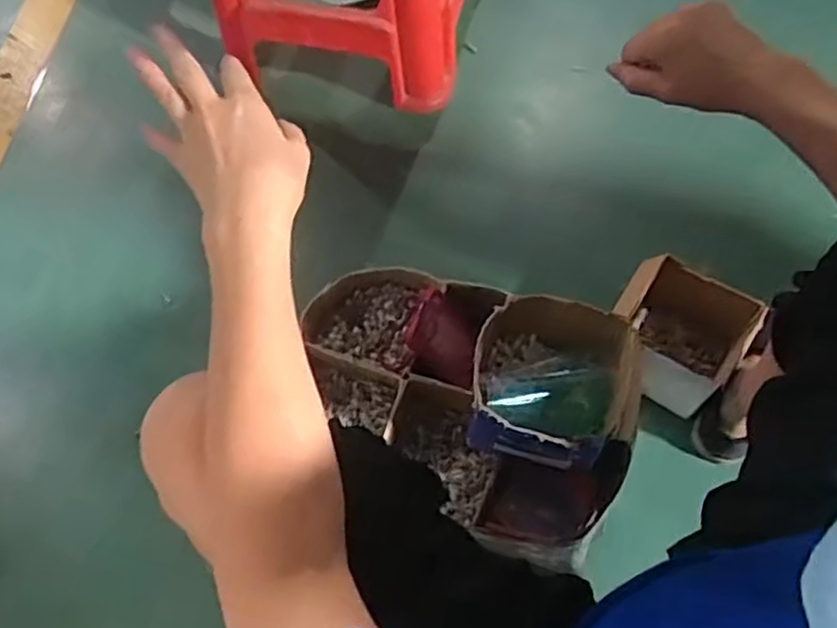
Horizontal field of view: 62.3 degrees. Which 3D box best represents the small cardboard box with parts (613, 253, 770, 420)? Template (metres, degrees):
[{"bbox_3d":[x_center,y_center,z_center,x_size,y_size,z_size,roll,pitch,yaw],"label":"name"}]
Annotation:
[{"bbox_3d":[0.323,0.027,0.871,0.154,0.104,0.142,28,67,15],"label":"small cardboard box with parts"}]

